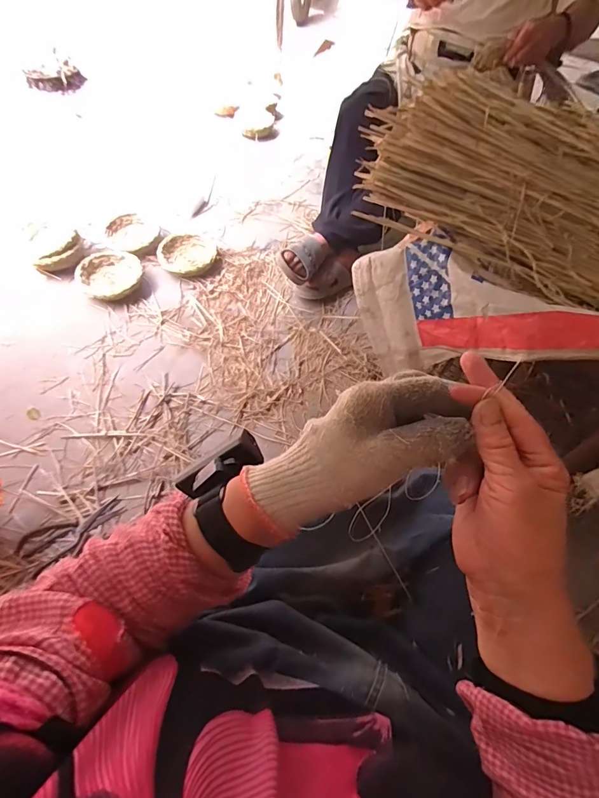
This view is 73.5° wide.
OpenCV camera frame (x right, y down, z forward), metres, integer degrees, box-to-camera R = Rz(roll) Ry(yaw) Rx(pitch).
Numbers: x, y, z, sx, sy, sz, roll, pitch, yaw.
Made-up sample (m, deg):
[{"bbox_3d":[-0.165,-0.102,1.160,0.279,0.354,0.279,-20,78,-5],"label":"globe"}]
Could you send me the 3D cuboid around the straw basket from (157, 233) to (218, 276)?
[{"bbox_3d":[-0.369,-0.468,1.313,0.183,0.041,0.163,32,63,17],"label":"straw basket"}]

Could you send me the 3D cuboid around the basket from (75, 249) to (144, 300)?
[{"bbox_3d":[-0.581,-0.383,1.239,0.193,0.081,0.175,-35,67,-24],"label":"basket"}]

